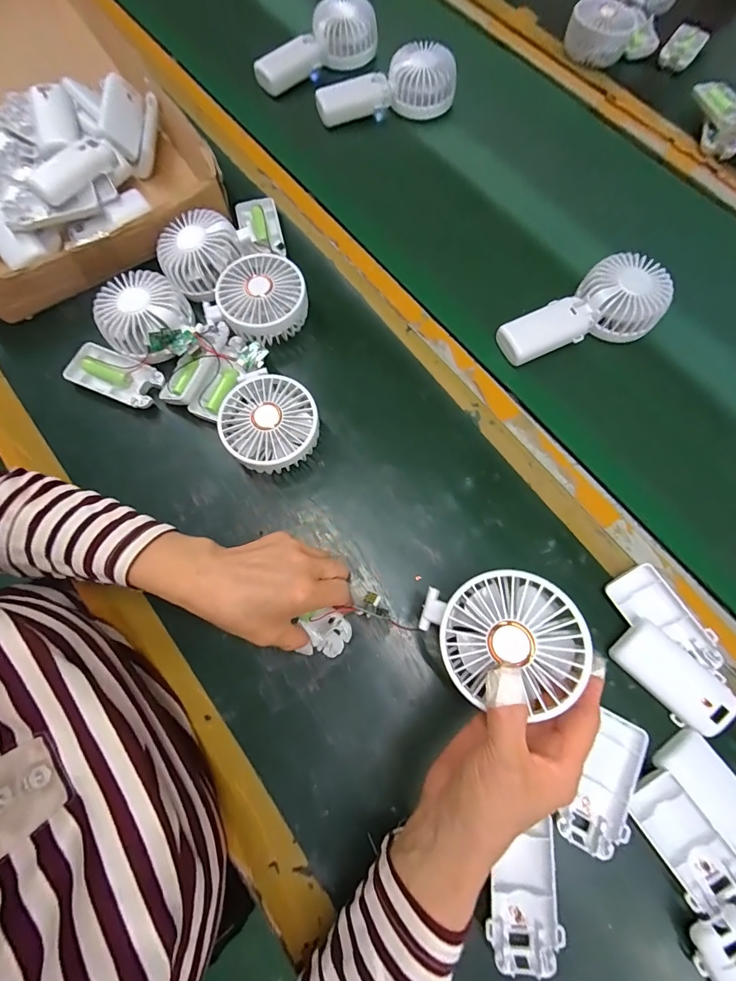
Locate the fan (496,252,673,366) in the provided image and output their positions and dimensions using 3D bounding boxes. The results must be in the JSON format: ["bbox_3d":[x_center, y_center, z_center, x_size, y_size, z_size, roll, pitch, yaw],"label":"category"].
[{"bbox_3d":[0.224,-0.175,0.420,0.172,0.046,0.080,-30,76,-10],"label":"fan"}]

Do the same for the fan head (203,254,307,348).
[{"bbox_3d":[-0.107,-0.188,0.410,0.081,0.043,0.085,1,73,-2],"label":"fan head"}]

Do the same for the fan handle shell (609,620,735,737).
[{"bbox_3d":[0.245,0.147,0.321,0.046,0.017,0.091,-43,79,-13],"label":"fan handle shell"}]

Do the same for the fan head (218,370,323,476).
[{"bbox_3d":[-0.089,-0.061,0.377,0.083,0.046,0.092,-15,74,-6],"label":"fan head"}]

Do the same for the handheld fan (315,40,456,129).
[{"bbox_3d":[0.022,-0.513,0.515,0.182,0.045,0.065,-20,74,-8],"label":"handheld fan"}]

